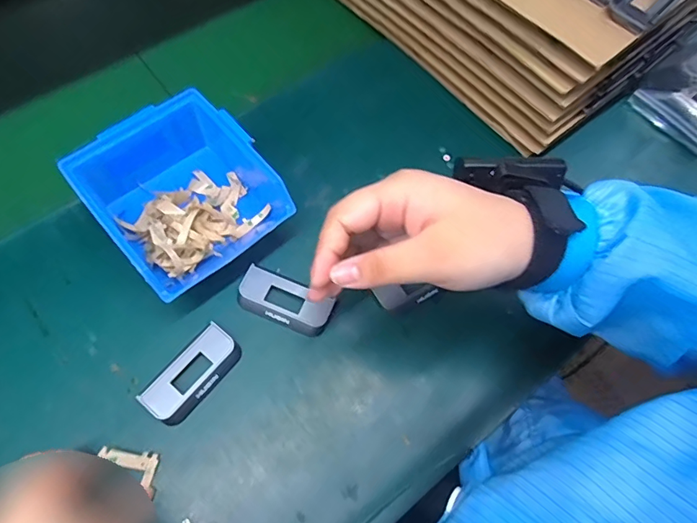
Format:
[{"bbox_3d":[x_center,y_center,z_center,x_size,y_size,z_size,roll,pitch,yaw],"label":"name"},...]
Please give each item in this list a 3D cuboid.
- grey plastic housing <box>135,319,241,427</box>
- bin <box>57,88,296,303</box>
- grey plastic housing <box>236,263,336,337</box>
[{"bbox_3d":[-0.115,0.083,0.348,0.036,0.007,0.074,36,68,13],"label":"grey plastic housing"},{"bbox_3d":[-0.132,-0.052,0.381,0.124,0.065,0.134,-37,71,-18],"label":"bin"},{"bbox_3d":[-0.051,0.031,0.373,0.074,0.008,0.037,25,66,8],"label":"grey plastic housing"}]

